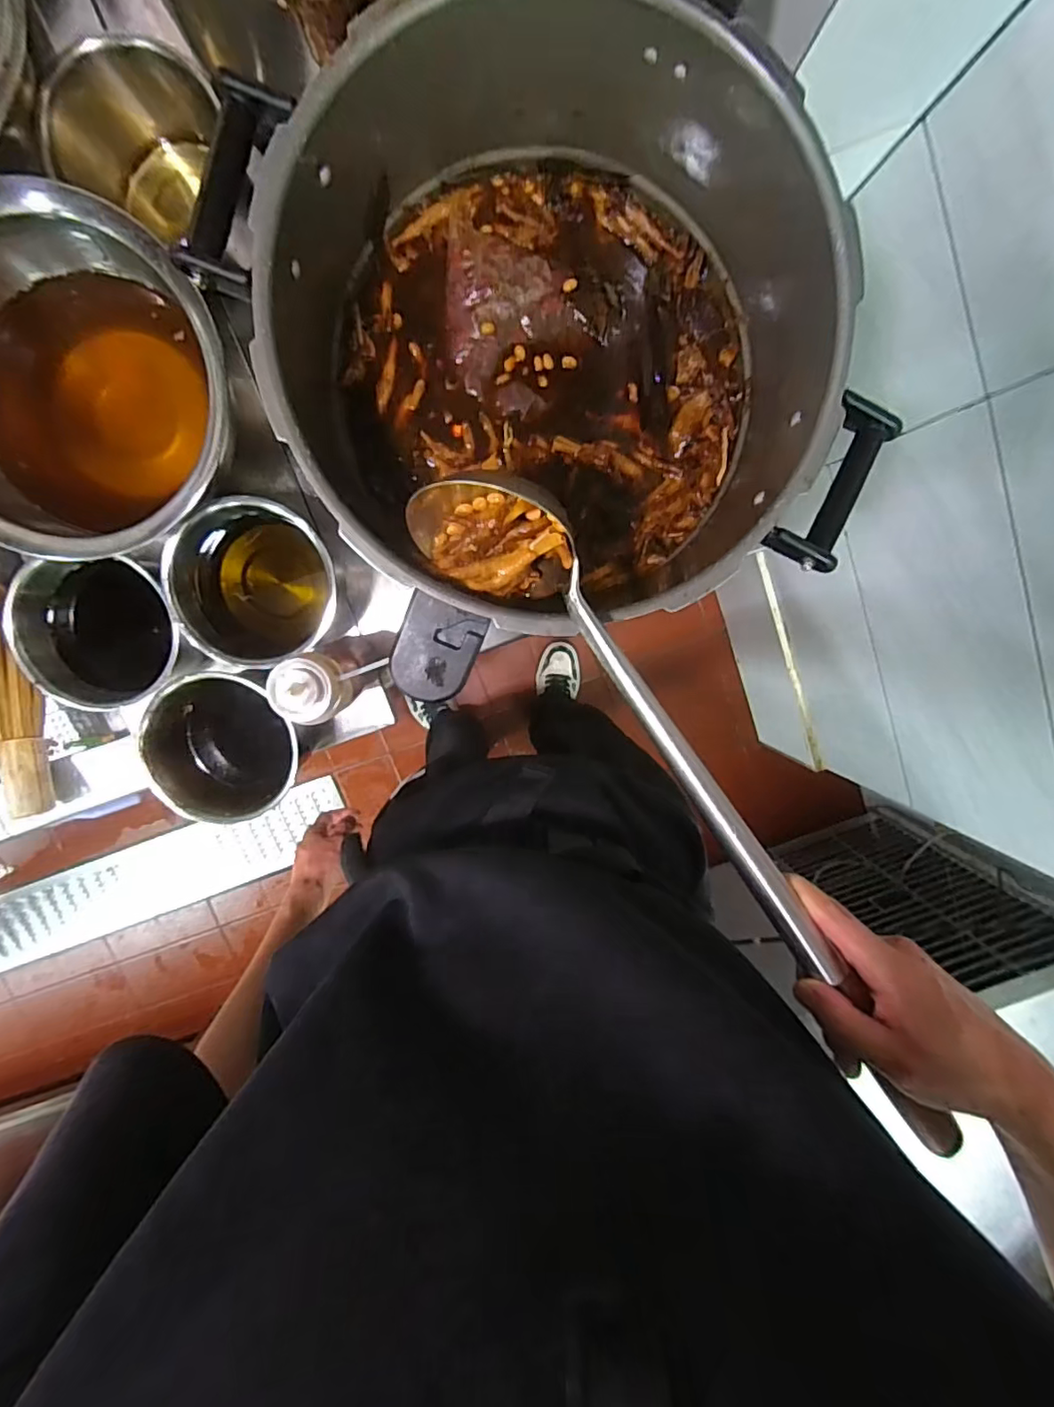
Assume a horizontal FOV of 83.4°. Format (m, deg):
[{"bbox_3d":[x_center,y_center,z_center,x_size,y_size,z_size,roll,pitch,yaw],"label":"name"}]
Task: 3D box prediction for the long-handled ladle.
[{"bbox_3d":[0.083,0.035,0.382,0.084,0.056,0.485,-36,83,2],"label":"long-handled ladle"}]

